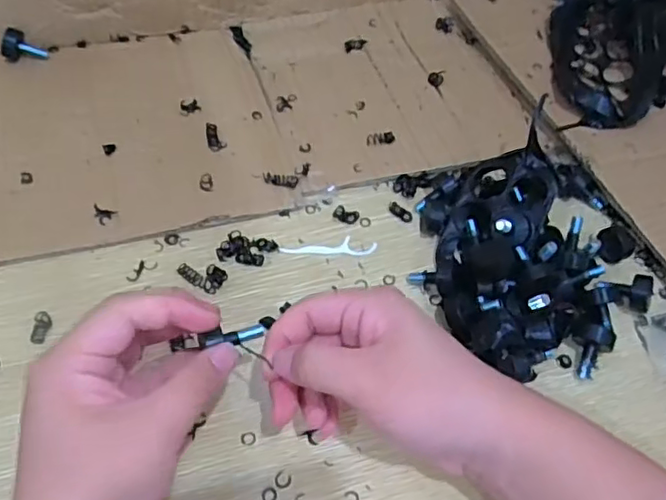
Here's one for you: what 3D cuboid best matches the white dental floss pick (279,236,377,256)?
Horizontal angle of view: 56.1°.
[{"bbox_3d":[-0.003,-0.004,0.439,0.067,0.004,0.017,2,53,-2],"label":"white dental floss pick"}]

